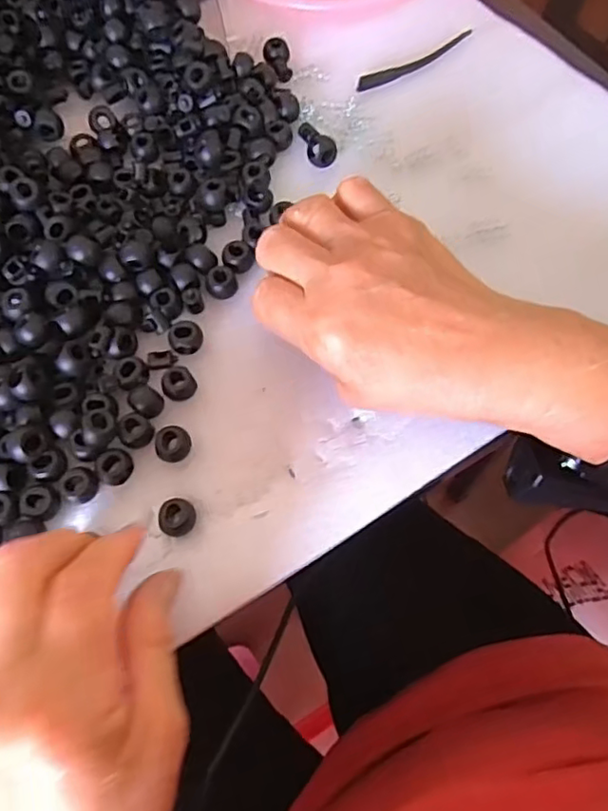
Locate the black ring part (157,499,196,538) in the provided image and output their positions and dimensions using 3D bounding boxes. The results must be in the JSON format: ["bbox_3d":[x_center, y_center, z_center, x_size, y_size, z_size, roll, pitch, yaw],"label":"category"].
[{"bbox_3d":[-0.060,0.054,0.286,0.016,0.012,0.017,-15,73,-7],"label":"black ring part"}]

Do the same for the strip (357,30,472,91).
[{"bbox_3d":[0.073,-0.222,0.390,0.085,0.004,0.011,-26,76,-8],"label":"strip"}]

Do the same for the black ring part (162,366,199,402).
[{"bbox_3d":[-0.063,-0.012,0.304,0.015,0.013,0.016,1,72,-2],"label":"black ring part"}]

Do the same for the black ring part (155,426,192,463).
[{"bbox_3d":[-0.064,0.019,0.296,0.017,0.013,0.015,-30,75,-11],"label":"black ring part"}]

